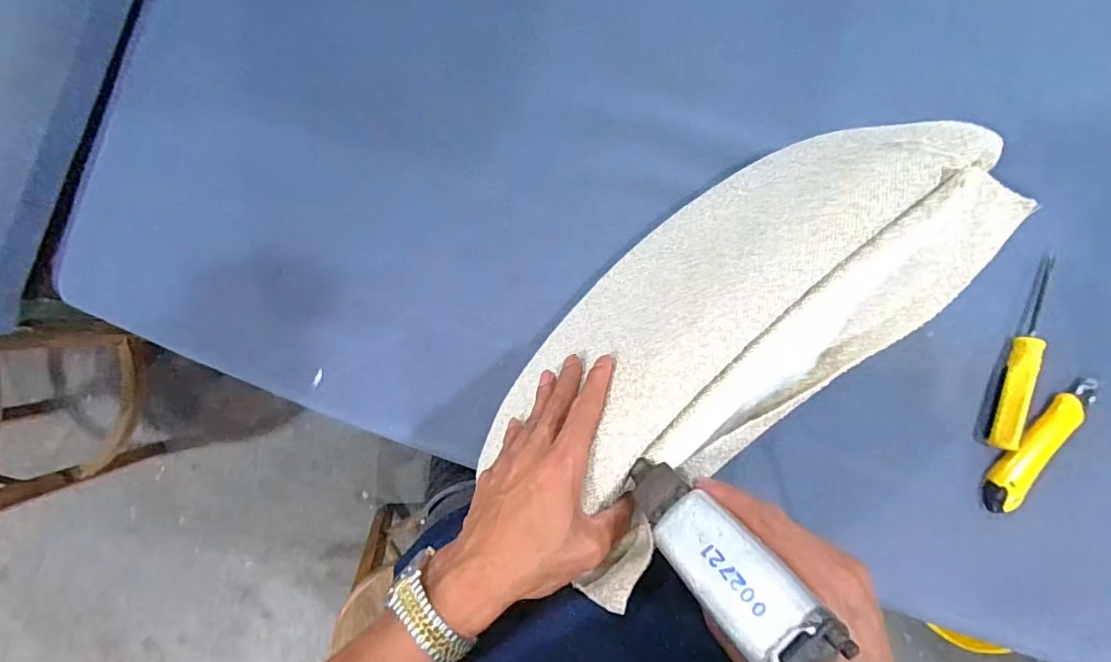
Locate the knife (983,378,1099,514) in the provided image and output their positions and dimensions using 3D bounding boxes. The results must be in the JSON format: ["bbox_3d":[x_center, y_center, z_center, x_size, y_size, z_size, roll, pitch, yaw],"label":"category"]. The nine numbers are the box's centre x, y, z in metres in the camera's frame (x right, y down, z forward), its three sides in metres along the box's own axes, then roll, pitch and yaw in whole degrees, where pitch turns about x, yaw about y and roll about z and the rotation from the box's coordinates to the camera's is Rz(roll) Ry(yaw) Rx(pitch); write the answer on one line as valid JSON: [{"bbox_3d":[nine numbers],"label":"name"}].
[{"bbox_3d":[0.502,0.119,0.523,0.047,0.016,0.162,42,89,-3],"label":"knife"}]

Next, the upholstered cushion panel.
[{"bbox_3d":[0.133,-0.018,0.374,0.348,0.189,0.139,-40,95,3],"label":"upholstered cushion panel"}]

